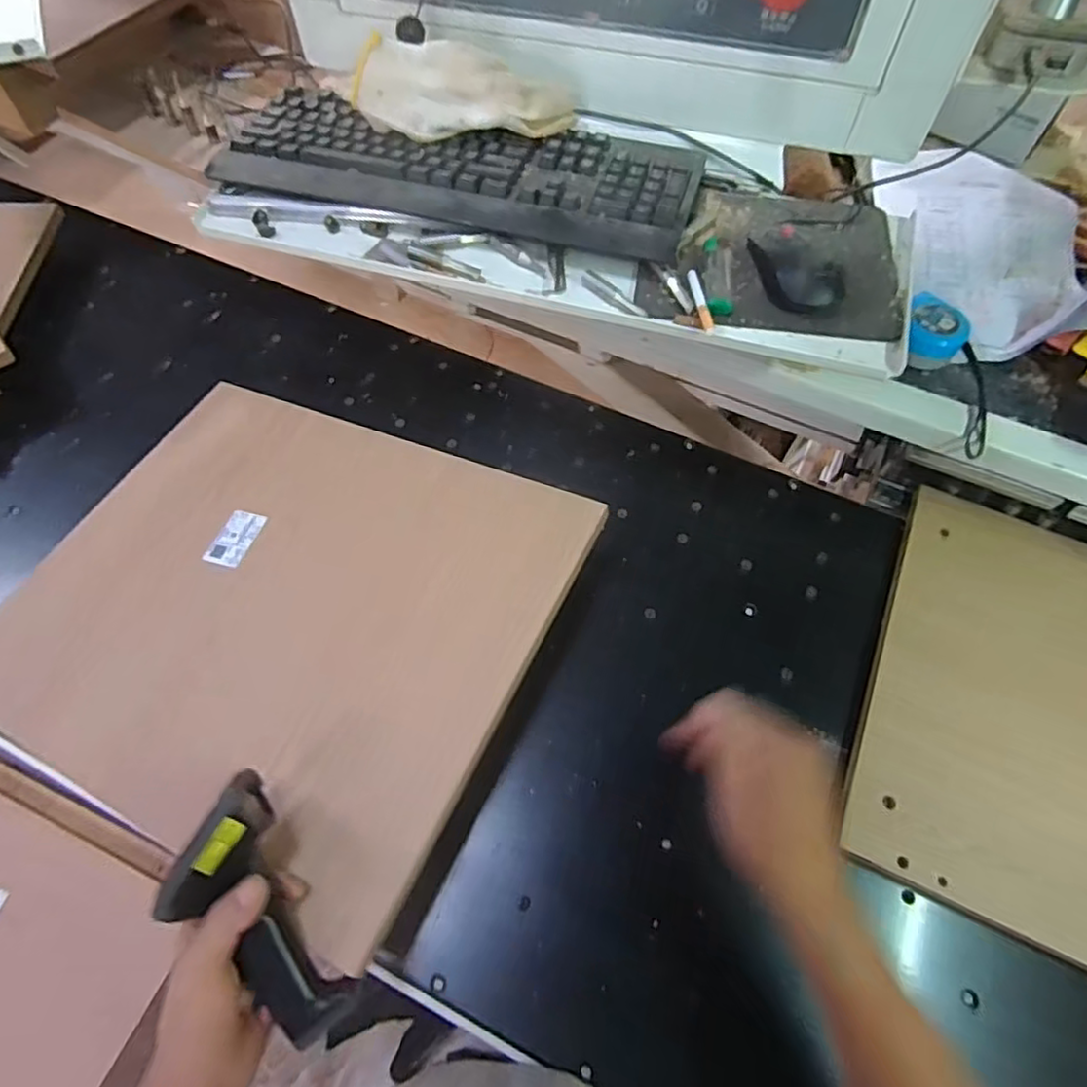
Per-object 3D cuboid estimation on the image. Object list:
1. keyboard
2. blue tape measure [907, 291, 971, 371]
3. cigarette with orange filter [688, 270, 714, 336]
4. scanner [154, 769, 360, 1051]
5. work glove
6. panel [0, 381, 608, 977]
[{"bbox_3d":[-0.079,-0.360,0.617,0.443,0.037,0.156,16,62,7],"label":"keyboard"},{"bbox_3d":[0.374,-0.201,0.622,0.057,0.030,0.071,29,65,14],"label":"blue tape measure"},{"bbox_3d":[0.128,-0.199,0.528,0.009,0.011,0.084,-1,61,-2],"label":"cigarette with orange filter"},{"bbox_3d":[-0.190,0.241,0.427,0.069,0.069,0.159,-29,90,-16],"label":"scanner"},{"bbox_3d":[-0.072,-0.423,0.603,0.206,0.055,0.076,-6,62,-5],"label":"work glove"},{"bbox_3d":[-0.248,0.049,0.601,0.505,0.018,0.406,19,62,20],"label":"panel"}]

